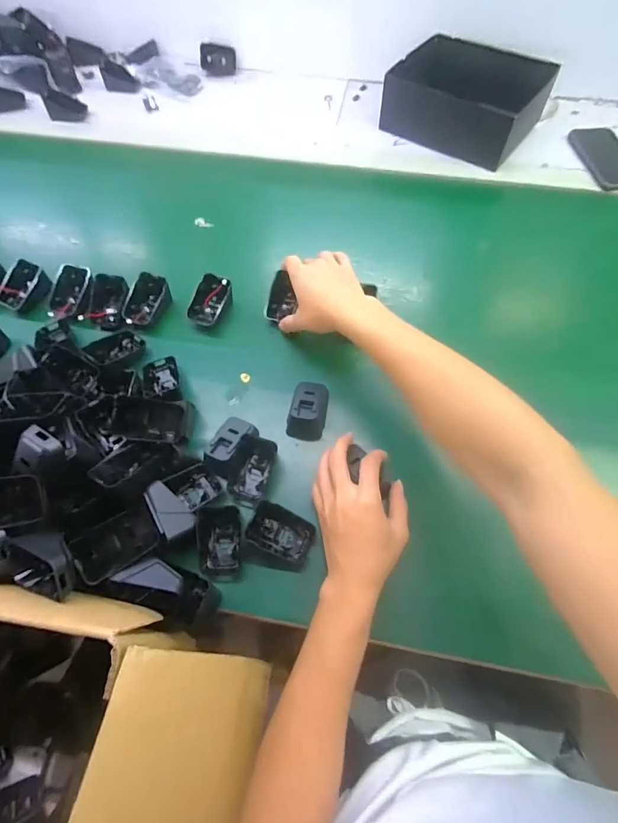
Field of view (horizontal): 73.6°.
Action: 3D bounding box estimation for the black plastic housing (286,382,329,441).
[{"bbox_3d":[-0.001,-0.003,0.480,0.042,0.030,0.063,7,61,6],"label":"black plastic housing"}]

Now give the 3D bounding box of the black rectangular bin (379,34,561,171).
[{"bbox_3d":[0.275,-0.542,0.720,0.240,0.088,0.187,33,67,19],"label":"black rectangular bin"}]

